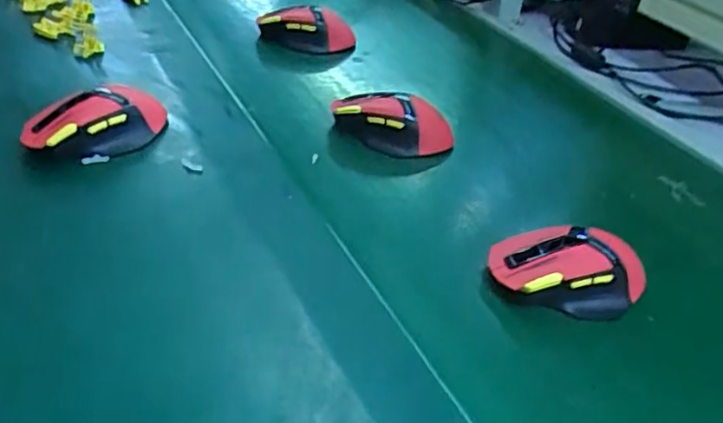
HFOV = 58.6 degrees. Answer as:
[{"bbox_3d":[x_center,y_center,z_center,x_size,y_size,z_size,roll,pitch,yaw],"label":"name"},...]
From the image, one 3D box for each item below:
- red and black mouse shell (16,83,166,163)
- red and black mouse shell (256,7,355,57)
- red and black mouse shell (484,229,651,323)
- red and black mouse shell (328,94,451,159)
[{"bbox_3d":[-0.227,-0.076,0.559,0.118,0.046,0.058,-26,48,-34],"label":"red and black mouse shell"},{"bbox_3d":[-0.063,-0.223,0.777,0.120,0.045,0.059,15,39,11],"label":"red and black mouse shell"},{"bbox_3d":[0.153,0.044,0.470,0.115,0.041,0.060,7,38,1],"label":"red and black mouse shell"},{"bbox_3d":[0.030,-0.085,0.613,0.114,0.044,0.054,7,38,1],"label":"red and black mouse shell"}]

